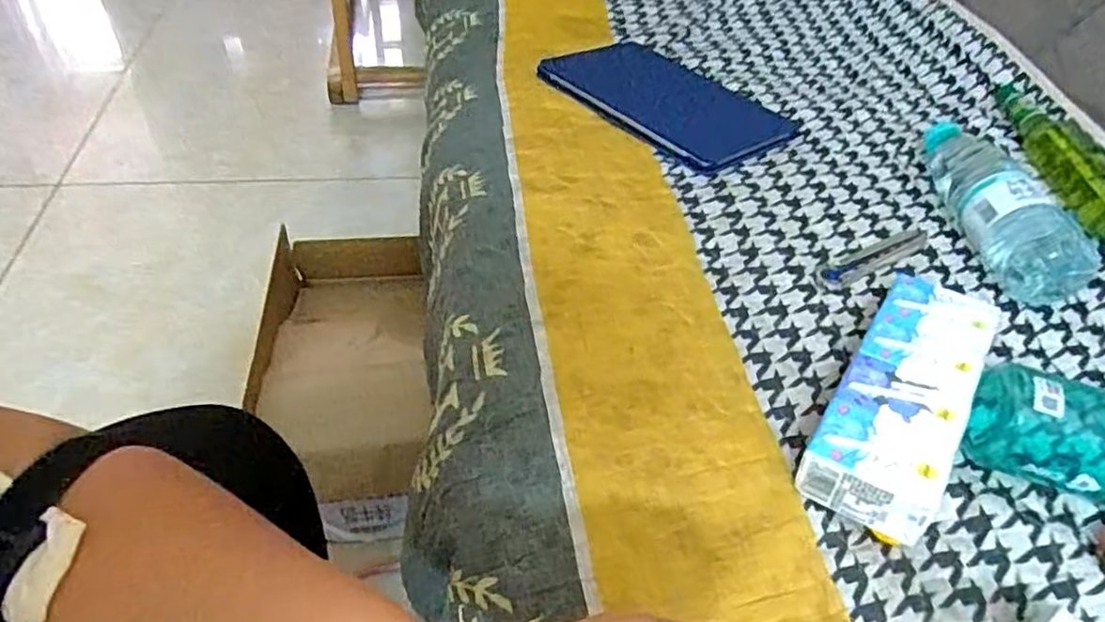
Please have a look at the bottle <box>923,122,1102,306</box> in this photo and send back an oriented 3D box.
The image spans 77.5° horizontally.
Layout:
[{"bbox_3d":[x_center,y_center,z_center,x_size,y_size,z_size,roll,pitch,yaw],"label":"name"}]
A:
[{"bbox_3d":[0.386,-0.107,0.611,0.071,0.059,0.229,3,47,-3],"label":"bottle"}]

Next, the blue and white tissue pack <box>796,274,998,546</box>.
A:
[{"bbox_3d":[0.234,0.050,0.456,0.072,0.043,0.209,29,51,21],"label":"blue and white tissue pack"}]

